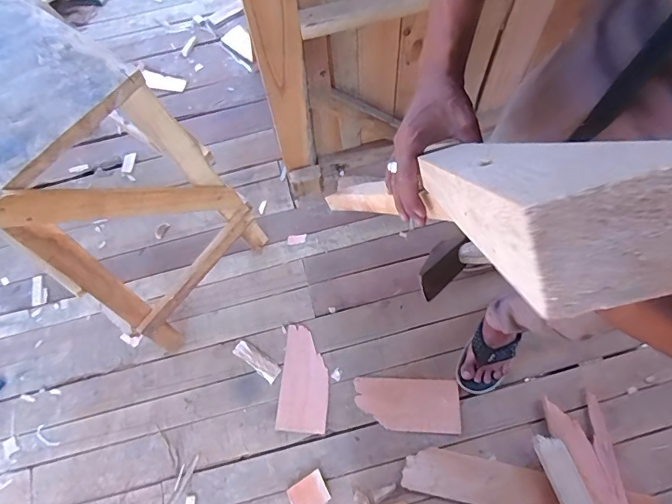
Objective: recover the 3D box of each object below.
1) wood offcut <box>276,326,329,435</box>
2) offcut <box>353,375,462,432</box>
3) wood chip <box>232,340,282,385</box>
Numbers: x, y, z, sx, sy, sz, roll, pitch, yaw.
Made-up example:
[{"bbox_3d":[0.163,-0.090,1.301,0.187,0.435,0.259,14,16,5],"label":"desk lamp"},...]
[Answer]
[{"bbox_3d":[-0.074,0.301,1.049,0.113,0.008,0.237,4,65,2],"label":"wood offcut"},{"bbox_3d":[0.166,0.352,1.018,0.236,0.007,0.114,2,68,4],"label":"offcut"},{"bbox_3d":[-0.195,0.266,1.077,0.130,0.010,0.043,35,74,15],"label":"wood chip"}]

